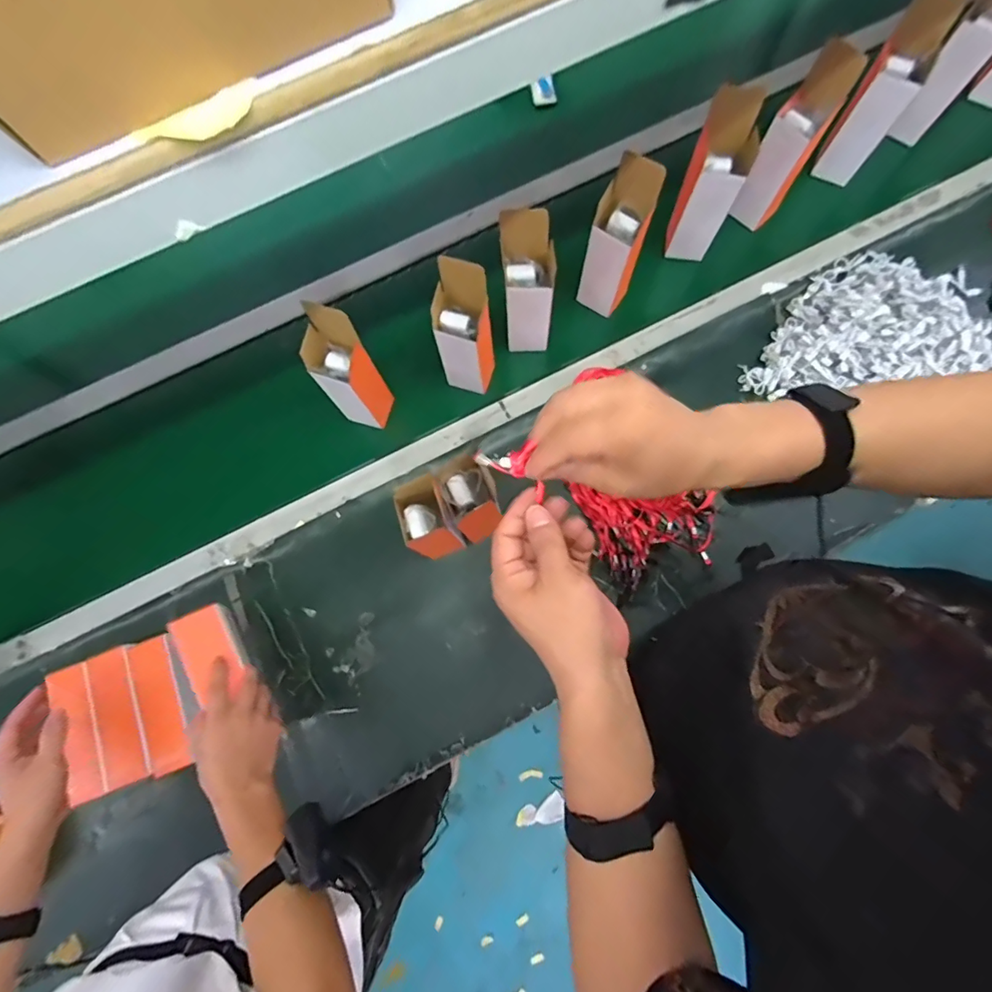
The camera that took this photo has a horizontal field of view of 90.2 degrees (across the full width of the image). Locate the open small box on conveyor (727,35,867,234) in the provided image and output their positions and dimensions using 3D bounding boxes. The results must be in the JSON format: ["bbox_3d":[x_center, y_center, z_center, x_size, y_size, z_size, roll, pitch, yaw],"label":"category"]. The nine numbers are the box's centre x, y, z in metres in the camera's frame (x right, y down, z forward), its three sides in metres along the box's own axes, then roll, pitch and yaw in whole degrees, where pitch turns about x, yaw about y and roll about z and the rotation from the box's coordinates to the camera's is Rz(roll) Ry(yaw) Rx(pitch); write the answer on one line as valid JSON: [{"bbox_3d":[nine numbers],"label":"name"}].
[{"bbox_3d":[0.451,-0.537,0.762,0.075,0.246,0.059,33,80,9],"label":"open small box on conveyor"}]

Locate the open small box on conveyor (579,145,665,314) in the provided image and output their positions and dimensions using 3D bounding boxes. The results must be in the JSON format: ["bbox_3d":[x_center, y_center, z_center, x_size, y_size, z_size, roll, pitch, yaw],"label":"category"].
[{"bbox_3d":[0.177,-0.368,0.735,0.081,0.239,0.064,18,78,6],"label":"open small box on conveyor"}]

